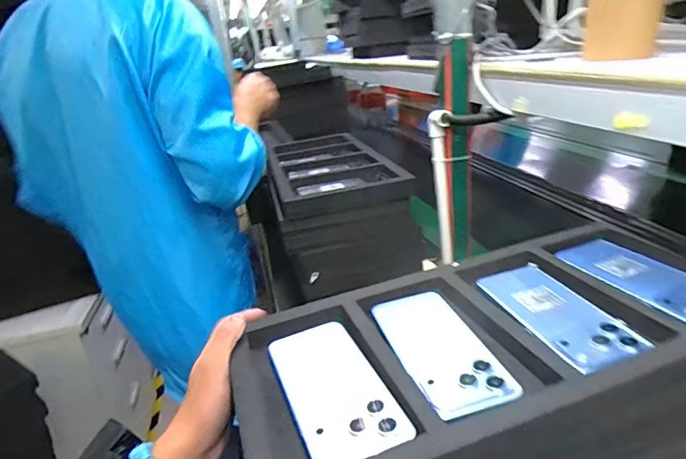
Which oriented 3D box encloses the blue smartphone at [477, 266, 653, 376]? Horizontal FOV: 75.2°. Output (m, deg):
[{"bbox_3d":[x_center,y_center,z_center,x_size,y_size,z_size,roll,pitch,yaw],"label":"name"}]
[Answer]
[{"bbox_3d":[0.197,0.076,0.411,0.074,0.013,0.165,-11,23,-11],"label":"blue smartphone"}]

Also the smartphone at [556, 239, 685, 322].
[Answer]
[{"bbox_3d":[0.305,0.048,0.452,0.076,0.007,0.160,-15,24,-21],"label":"smartphone"}]

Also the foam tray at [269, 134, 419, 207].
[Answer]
[{"bbox_3d":[-0.029,-0.141,0.912,0.219,0.024,0.530,-10,23,-9],"label":"foam tray"}]

